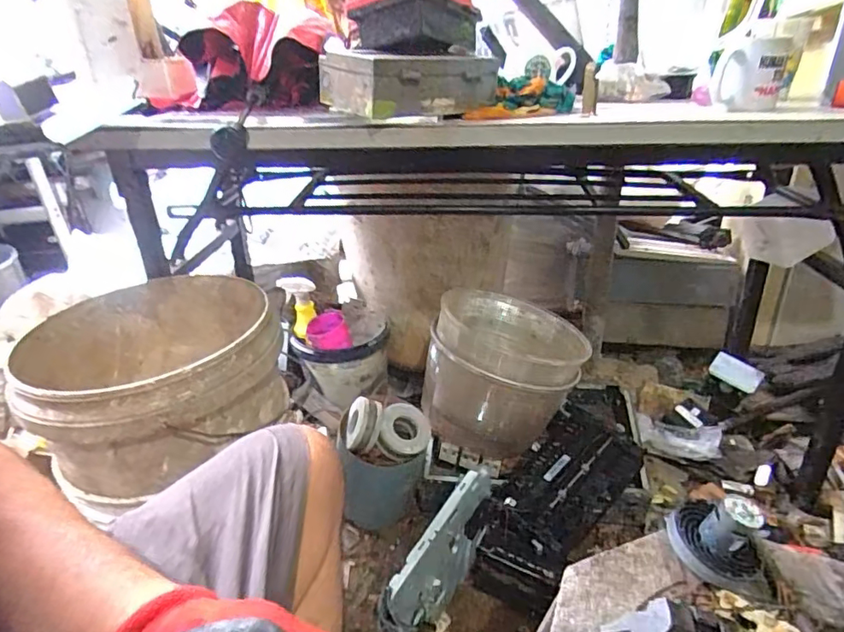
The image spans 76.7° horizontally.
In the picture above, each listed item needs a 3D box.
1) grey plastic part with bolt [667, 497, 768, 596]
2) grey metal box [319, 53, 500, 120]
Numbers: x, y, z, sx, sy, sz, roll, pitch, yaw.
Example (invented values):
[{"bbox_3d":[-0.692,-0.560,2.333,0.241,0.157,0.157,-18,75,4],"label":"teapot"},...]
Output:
[{"bbox_3d":[0.283,0.213,0.517,0.086,0.074,0.067,19,33,36],"label":"grey plastic part with bolt"},{"bbox_3d":[-0.023,-0.327,0.755,0.205,0.071,0.159,-22,33,-35],"label":"grey metal box"}]

